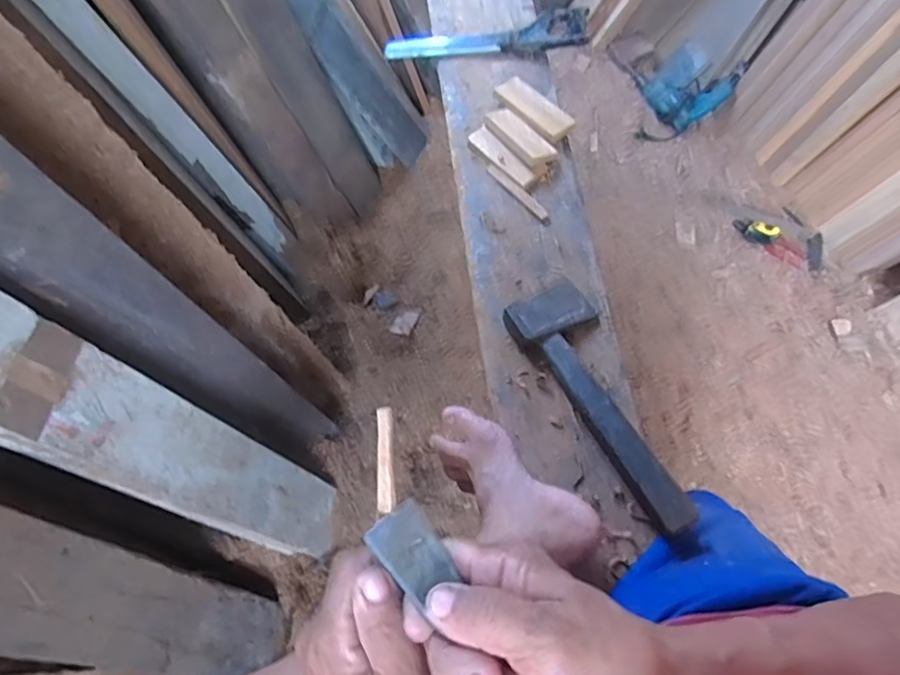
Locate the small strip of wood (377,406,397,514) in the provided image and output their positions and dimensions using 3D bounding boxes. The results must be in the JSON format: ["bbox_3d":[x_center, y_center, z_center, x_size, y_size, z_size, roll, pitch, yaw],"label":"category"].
[{"bbox_3d":[-0.034,0.064,0.295,0.009,0.005,0.054,-2,93,1],"label":"small strip of wood"}]

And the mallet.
[{"bbox_3d":[0.200,0.065,0.687,0.109,0.051,0.323,-31,69,-11],"label":"mallet"}]

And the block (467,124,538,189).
[{"bbox_3d":[0.078,-0.274,0.864,0.039,0.017,0.132,-35,70,-13],"label":"block"}]

